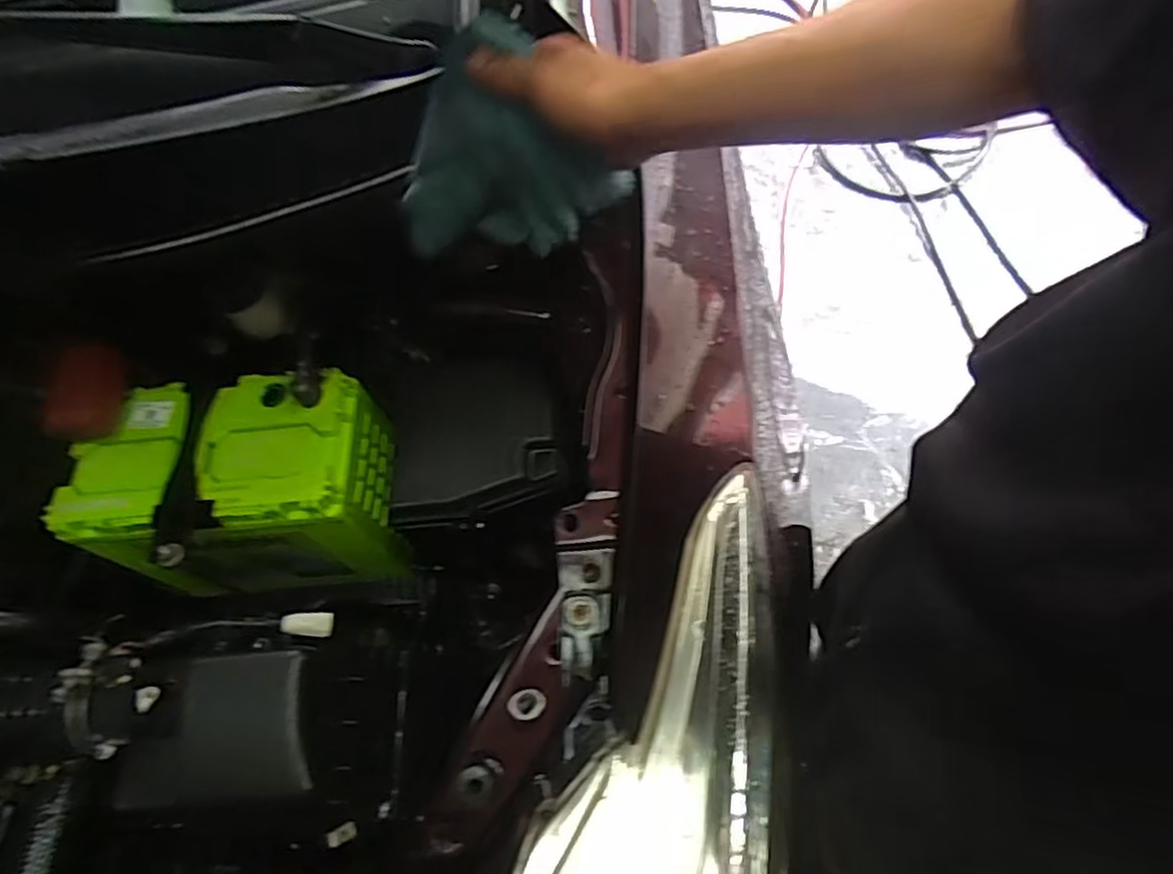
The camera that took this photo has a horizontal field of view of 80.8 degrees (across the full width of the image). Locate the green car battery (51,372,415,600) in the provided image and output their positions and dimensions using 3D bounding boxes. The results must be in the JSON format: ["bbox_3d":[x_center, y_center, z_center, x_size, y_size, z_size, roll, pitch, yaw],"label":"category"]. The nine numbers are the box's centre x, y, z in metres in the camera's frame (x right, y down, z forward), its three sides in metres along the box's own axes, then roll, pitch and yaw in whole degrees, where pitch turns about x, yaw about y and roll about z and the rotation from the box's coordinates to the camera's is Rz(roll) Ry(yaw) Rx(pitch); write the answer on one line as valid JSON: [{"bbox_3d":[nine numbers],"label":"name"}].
[{"bbox_3d":[-0.298,0.047,0.610,0.238,0.165,0.151,-4,64,0],"label":"green car battery"}]

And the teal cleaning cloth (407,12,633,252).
[{"bbox_3d":[-0.055,-0.201,0.488,0.158,0.147,0.062,12,65,7],"label":"teal cleaning cloth"}]

